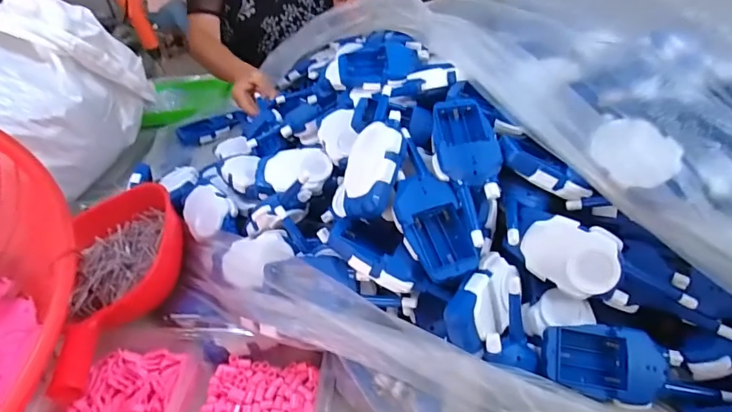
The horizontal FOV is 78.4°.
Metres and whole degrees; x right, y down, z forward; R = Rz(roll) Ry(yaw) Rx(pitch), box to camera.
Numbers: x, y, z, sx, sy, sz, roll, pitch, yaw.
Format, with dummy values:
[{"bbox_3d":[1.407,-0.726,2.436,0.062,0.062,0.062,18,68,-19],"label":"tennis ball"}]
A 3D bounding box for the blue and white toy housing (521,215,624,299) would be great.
[{"bbox_3d":[0.197,0.049,0.435,0.086,0.067,0.028,14,9,19],"label":"blue and white toy housing"}]

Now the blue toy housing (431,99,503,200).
[{"bbox_3d":[0.105,-0.062,0.477,0.065,0.036,0.123,-1,56,4],"label":"blue toy housing"}]

